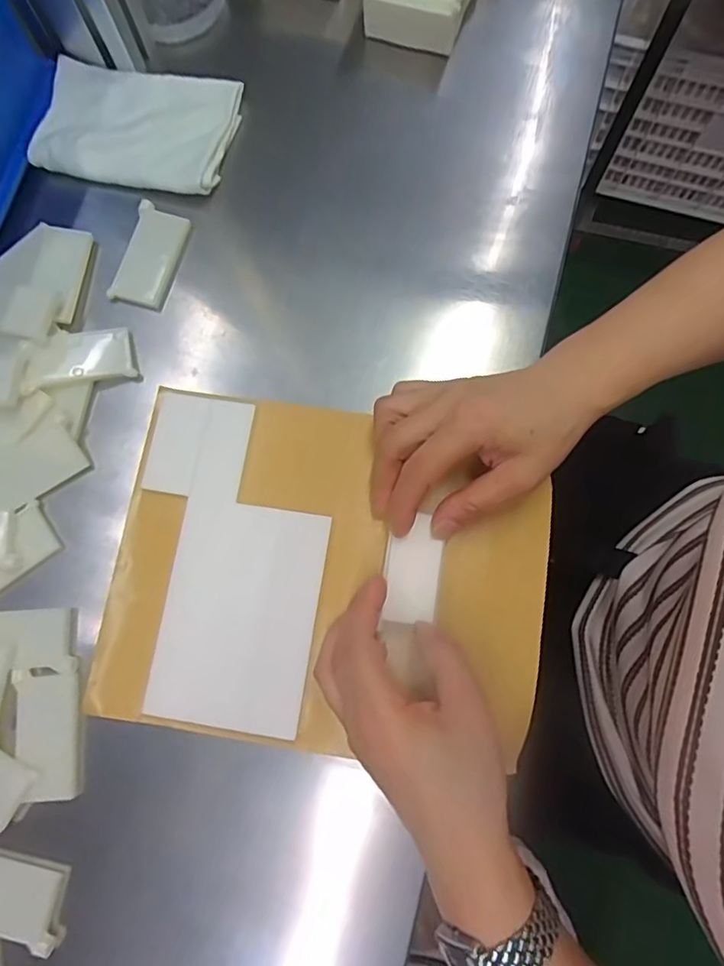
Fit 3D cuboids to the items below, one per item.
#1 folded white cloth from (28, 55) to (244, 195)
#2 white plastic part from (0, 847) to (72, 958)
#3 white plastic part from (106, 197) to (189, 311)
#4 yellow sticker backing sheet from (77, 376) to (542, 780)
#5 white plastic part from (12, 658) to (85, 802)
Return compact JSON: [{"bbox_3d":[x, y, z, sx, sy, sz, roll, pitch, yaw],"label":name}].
[{"bbox_3d":[-0.175,-0.280,0.439,0.146,0.013,0.101,11,78,1],"label":"folded white cloth"},{"bbox_3d":[-0.212,0.241,0.331,0.079,0.008,0.040,14,78,2],"label":"white plastic part"},{"bbox_3d":[-0.157,-0.170,0.420,0.040,0.005,0.078,14,78,2],"label":"white plastic part"},{"bbox_3d":[-0.019,0.058,0.364,0.274,0.022,0.209,9,78,1],"label":"yellow sticker backing sheet"},{"bbox_3d":[-0.193,0.153,0.347,0.040,0.004,0.077,-11,78,-4],"label":"white plastic part"}]

